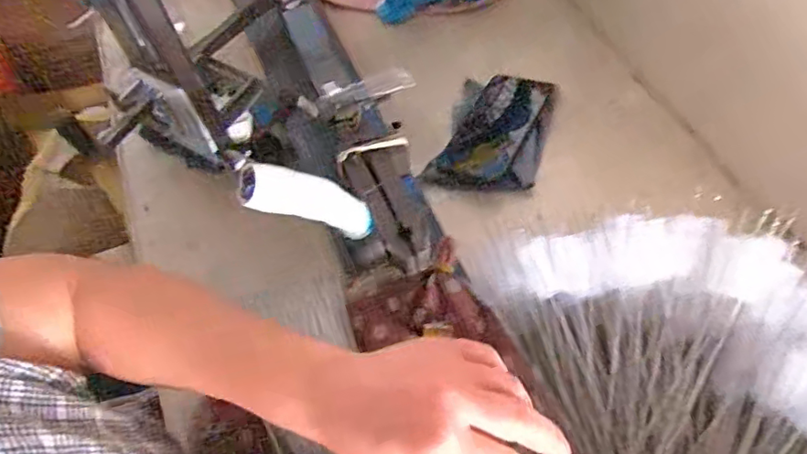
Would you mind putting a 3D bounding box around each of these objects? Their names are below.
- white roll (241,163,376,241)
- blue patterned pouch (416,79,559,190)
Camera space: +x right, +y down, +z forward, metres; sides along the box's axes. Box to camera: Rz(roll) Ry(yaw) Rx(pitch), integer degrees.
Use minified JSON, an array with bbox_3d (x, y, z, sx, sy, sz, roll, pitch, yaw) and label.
[{"bbox_3d":[-0.054,-0.015,0.339,0.023,0.099,0.021,-15,67,39],"label":"white roll"},{"bbox_3d":[0.102,-0.108,0.628,0.115,0.032,0.154,15,61,12],"label":"blue patterned pouch"}]

